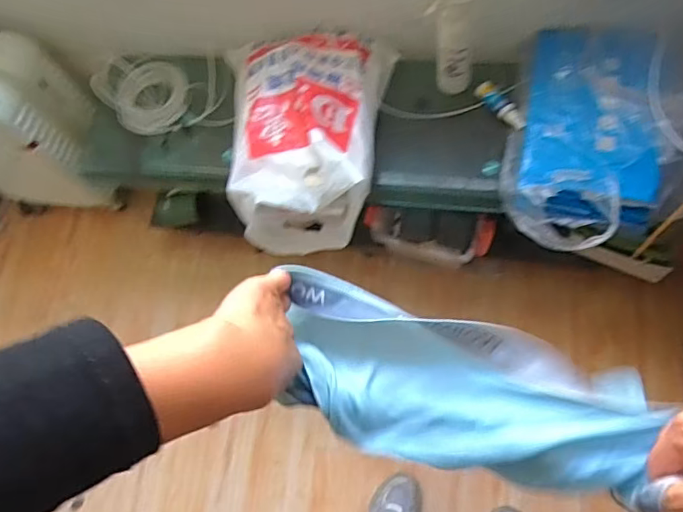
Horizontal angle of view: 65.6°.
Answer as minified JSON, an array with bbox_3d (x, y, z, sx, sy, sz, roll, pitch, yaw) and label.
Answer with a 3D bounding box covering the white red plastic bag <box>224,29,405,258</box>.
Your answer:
[{"bbox_3d":[-0.089,-0.232,1.013,0.332,0.215,0.380,5,72,11],"label":"white red plastic bag"}]

